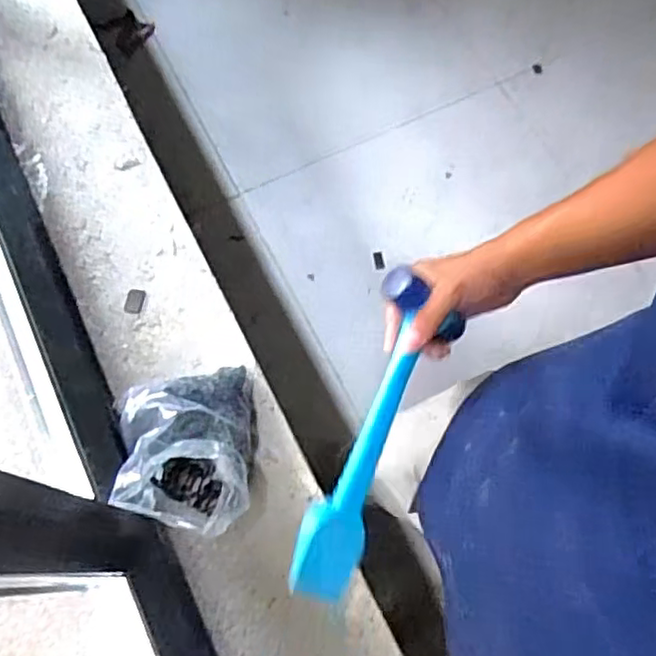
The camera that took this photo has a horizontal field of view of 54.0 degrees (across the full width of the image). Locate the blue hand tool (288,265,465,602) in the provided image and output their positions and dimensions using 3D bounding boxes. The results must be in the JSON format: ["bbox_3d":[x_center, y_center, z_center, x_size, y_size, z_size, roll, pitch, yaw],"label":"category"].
[{"bbox_3d":[0.048,0.094,0.577,0.079,0.052,0.292,19,77,6],"label":"blue hand tool"}]

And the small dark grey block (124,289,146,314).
[{"bbox_3d":[-0.267,-0.037,0.888,0.024,0.004,0.035,10,69,4],"label":"small dark grey block"}]

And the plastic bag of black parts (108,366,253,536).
[{"bbox_3d":[-0.166,0.147,0.770,0.157,0.105,0.197,-11,69,-4],"label":"plastic bag of black parts"}]

